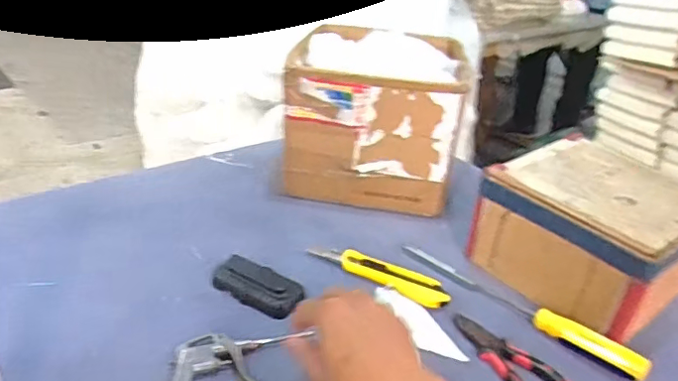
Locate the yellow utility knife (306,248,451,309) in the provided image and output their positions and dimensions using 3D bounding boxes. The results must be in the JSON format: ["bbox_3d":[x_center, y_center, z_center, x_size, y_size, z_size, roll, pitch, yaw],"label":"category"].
[{"bbox_3d":[0.048,0.098,0.680,0.180,0.028,0.038,23,33,24],"label":"yellow utility knife"}]

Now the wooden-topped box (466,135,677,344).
[{"bbox_3d":[0.313,0.049,0.694,0.217,0.127,0.210,-14,34,-33],"label":"wooden-topped box"}]

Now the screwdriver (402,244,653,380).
[{"bbox_3d":[0.197,0.118,0.645,0.026,0.029,0.303,-22,41,-40],"label":"screwdriver"}]

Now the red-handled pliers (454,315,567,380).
[{"bbox_3d":[0.178,0.181,0.578,0.049,0.025,0.151,-16,37,-35],"label":"red-handled pliers"}]

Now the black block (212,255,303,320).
[{"bbox_3d":[-0.092,0.110,0.633,0.112,0.019,0.057,24,34,26],"label":"black block"}]

